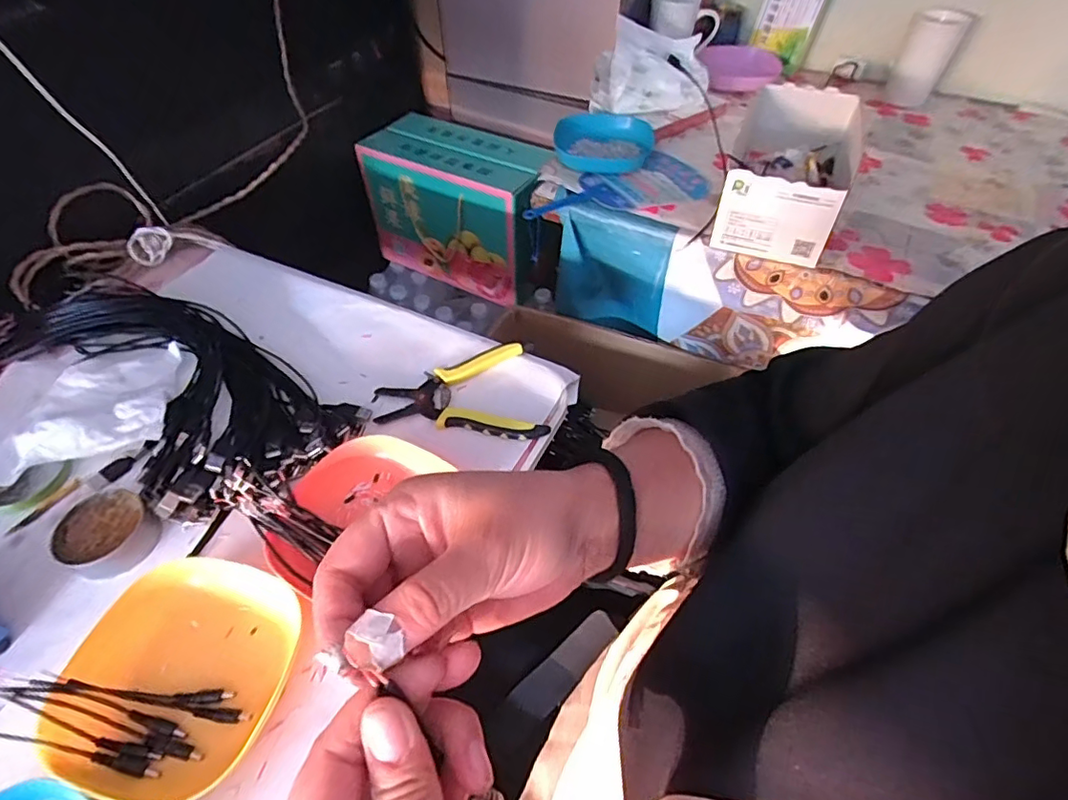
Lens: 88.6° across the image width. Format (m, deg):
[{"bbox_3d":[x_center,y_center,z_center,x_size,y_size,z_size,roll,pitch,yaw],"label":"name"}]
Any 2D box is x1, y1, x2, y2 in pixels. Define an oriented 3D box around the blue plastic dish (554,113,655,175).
[{"bbox_3d":[0.098,-0.362,0.774,0.138,0.029,0.128,0,51,0],"label":"blue plastic dish"}]

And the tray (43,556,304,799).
[{"bbox_3d":[-0.240,0.178,0.365,0.140,0.022,0.137,10,52,8],"label":"tray"}]

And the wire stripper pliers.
[{"bbox_3d":[-0.064,-0.015,0.534,0.162,0.015,0.108,7,51,5],"label":"wire stripper pliers"}]

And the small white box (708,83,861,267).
[{"bbox_3d":[0.317,-0.295,0.683,0.127,0.094,0.278,19,54,14],"label":"small white box"}]

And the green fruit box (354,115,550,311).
[{"bbox_3d":[-0.134,-0.361,1.038,0.324,0.230,0.156,25,55,19],"label":"green fruit box"}]

